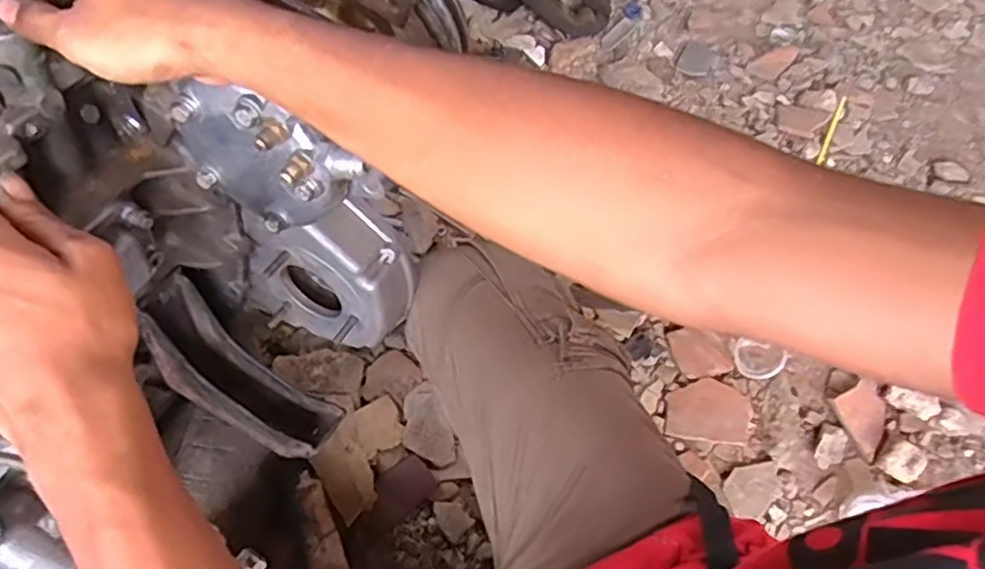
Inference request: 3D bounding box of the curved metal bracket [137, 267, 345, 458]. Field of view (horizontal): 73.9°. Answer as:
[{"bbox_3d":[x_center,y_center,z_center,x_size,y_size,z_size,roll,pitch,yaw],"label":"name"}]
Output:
[{"bbox_3d":[-0.259,0.089,0.646,0.209,0.103,0.073,46,64,-17],"label":"curved metal bracket"}]

